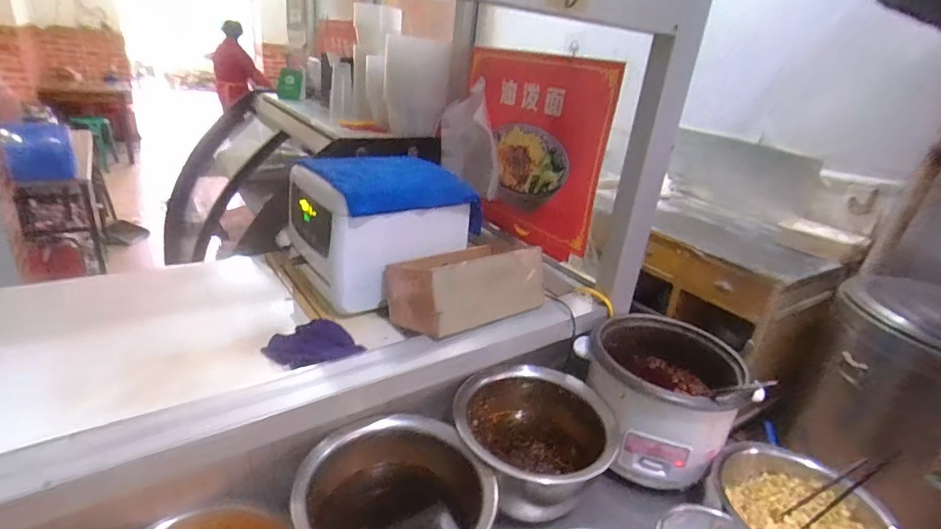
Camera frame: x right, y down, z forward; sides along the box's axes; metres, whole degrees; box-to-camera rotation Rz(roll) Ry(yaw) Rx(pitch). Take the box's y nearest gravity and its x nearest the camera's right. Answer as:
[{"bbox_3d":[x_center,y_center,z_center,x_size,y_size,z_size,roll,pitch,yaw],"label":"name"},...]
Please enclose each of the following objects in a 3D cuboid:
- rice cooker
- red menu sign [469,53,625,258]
[{"bbox_3d":[0.346,0.253,0.944,0.286,0.220,0.251,11,23,11],"label":"rice cooker"},{"bbox_3d":[0.134,-0.268,1.152,0.015,0.427,0.444,-15,33,-32],"label":"red menu sign"}]

